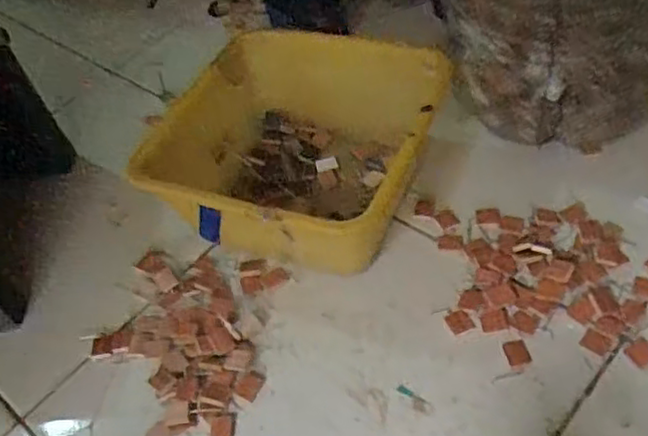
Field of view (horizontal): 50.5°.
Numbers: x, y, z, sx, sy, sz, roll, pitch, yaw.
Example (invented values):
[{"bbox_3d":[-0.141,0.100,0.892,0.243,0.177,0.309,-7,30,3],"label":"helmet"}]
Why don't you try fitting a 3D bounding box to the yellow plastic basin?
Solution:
[{"bbox_3d":[-0.030,-0.067,0.721,0.253,0.105,0.217,10,52,22],"label":"yellow plastic basin"}]

